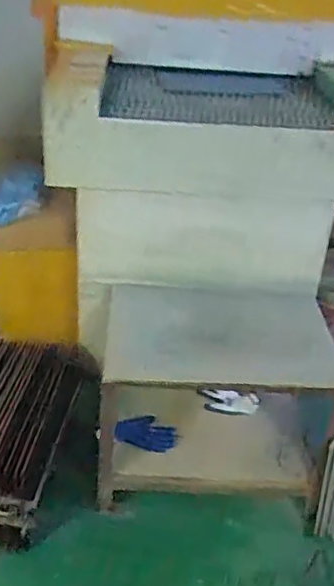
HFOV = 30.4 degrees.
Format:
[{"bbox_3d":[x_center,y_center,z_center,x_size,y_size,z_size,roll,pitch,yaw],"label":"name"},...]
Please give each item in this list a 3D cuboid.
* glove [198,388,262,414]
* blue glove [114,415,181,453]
[{"bbox_3d":[0.180,0.318,1.806,0.176,0.077,0.036,4,32,-1],"label":"glove"},{"bbox_3d":[-0.059,0.400,1.761,0.175,0.091,0.019,16,-12,-3],"label":"blue glove"}]

